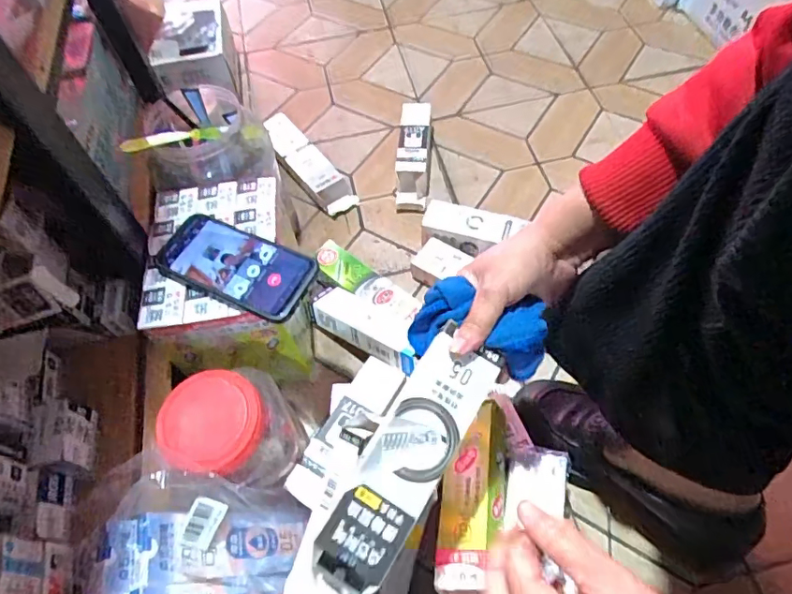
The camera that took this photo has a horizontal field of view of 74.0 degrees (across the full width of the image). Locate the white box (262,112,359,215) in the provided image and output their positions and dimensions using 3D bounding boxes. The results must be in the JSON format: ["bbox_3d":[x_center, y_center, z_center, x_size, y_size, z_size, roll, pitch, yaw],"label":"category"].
[{"bbox_3d":[-0.149,-0.221,0.848,0.055,0.049,0.226,-34,62,-16],"label":"white box"}]

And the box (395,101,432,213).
[{"bbox_3d":[0.029,-0.228,0.834,0.054,0.055,0.199,1,58,5],"label":"box"}]

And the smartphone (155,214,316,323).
[{"bbox_3d":[-0.164,-0.033,0.537,0.165,0.017,0.078,21,62,17],"label":"smartphone"}]

